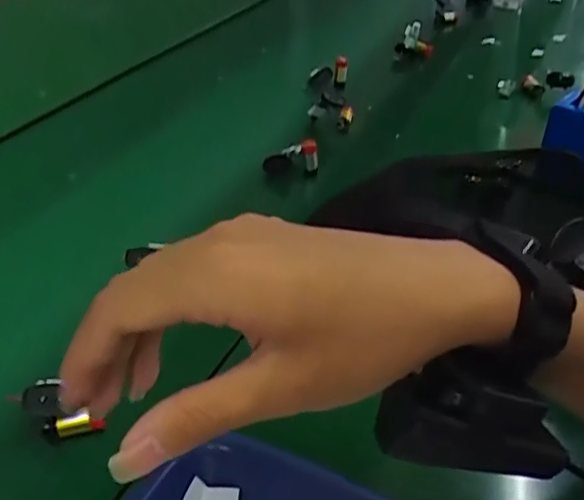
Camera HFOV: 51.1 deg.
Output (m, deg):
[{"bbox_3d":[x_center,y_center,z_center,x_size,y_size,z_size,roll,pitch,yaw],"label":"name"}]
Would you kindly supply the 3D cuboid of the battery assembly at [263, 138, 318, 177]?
[{"bbox_3d":[0.002,-0.095,0.644,0.066,0.036,0.019,-8,31,27],"label":"battery assembly"}]

